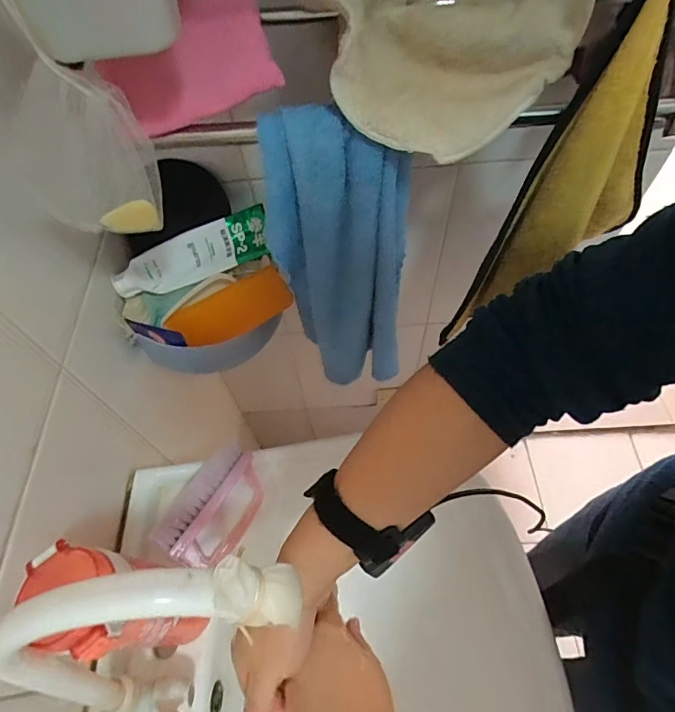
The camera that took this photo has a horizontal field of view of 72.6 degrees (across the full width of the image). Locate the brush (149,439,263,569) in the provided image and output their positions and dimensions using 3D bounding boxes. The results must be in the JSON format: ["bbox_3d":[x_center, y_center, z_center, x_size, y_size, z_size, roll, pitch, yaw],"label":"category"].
[{"bbox_3d":[-0.126,0.160,0.490,0.063,0.057,0.123,31,65,19],"label":"brush"}]

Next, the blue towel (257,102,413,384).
[{"bbox_3d":[0.006,-0.084,0.461,0.123,0.310,0.060,2,59,4],"label":"blue towel"}]

